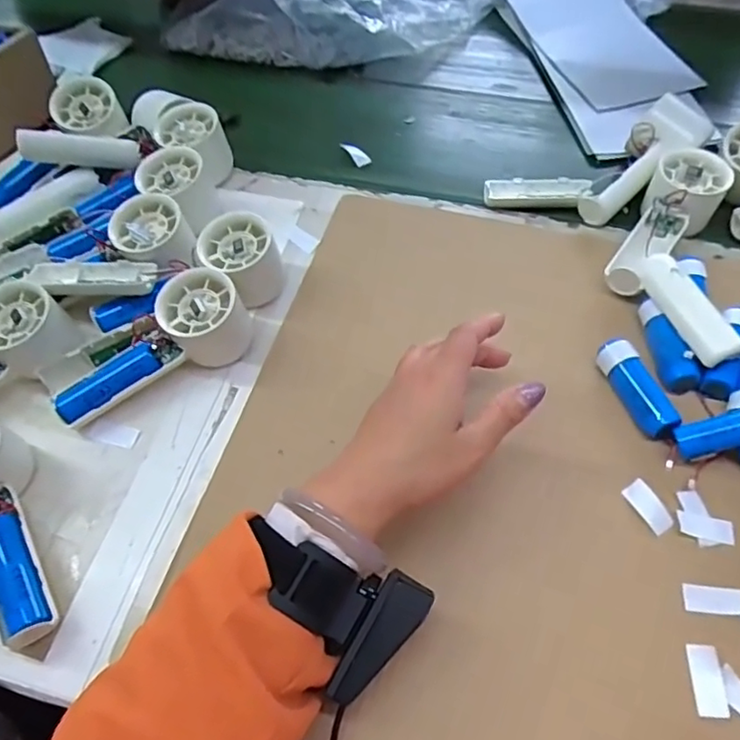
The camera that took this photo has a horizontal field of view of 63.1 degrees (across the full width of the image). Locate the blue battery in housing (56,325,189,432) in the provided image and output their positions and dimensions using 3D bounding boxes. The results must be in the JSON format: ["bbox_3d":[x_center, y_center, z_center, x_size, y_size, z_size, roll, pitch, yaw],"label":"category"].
[{"bbox_3d":[-0.180,0.005,0.433,0.090,0.030,0.035,-32,63,-19],"label":"blue battery in housing"}]

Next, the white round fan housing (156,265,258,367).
[{"bbox_3d":[-0.121,-0.037,0.446,0.056,0.057,0.048,1,57,1],"label":"white round fan housing"}]

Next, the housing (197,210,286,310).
[{"bbox_3d":[-0.099,-0.084,0.474,0.060,0.055,0.064,-10,58,-6],"label":"housing"}]

